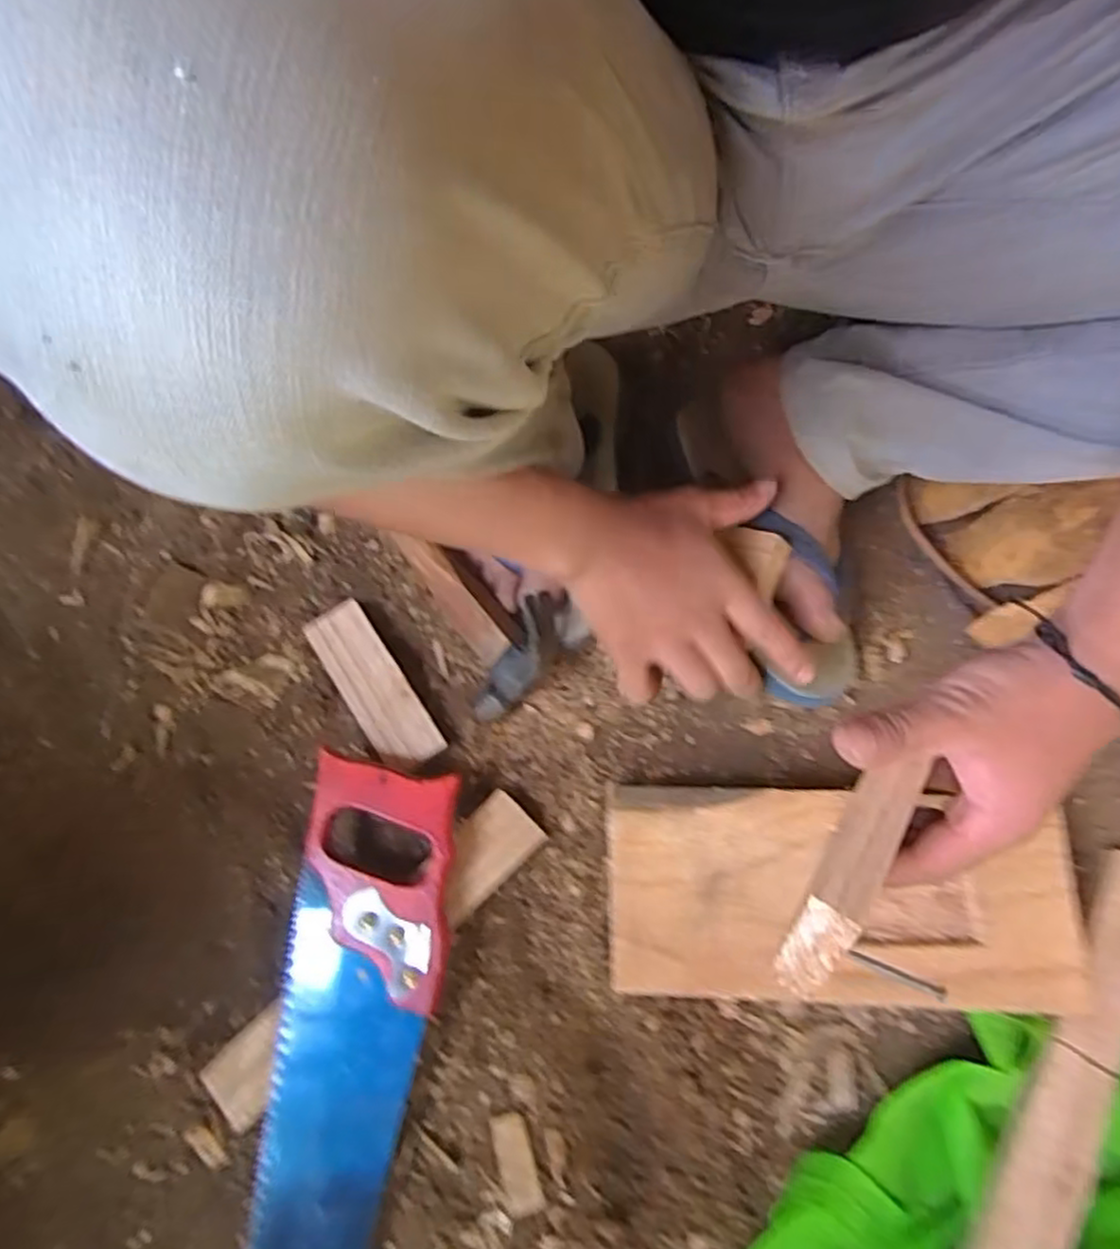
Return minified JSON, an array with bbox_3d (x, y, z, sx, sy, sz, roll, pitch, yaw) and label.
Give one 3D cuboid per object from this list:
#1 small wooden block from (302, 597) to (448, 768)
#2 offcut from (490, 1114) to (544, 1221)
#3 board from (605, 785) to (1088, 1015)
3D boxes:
[{"bbox_3d":[-0.128,0.041,0.488,0.042,0.022,0.123,-32,76,-12],"label":"small wooden block"},{"bbox_3d":[-0.026,0.313,0.416,0.021,0.004,0.050,-15,73,-7],"label":"offcut"},{"bbox_3d":[0.161,0.158,0.417,0.260,0.026,0.113,4,74,1],"label":"board"}]

